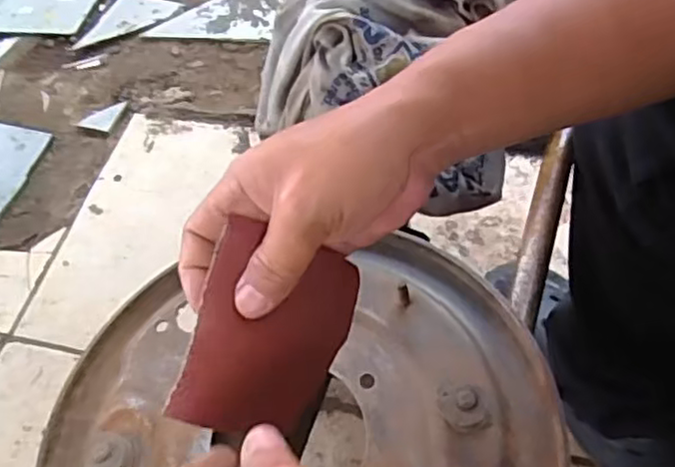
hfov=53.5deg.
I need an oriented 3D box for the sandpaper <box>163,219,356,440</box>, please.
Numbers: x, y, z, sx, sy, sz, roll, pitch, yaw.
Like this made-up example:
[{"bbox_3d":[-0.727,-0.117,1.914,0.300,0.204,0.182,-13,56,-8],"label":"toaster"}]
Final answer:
[{"bbox_3d":[-0.032,0.050,0.328,0.077,0.005,0.096,23,77,-28],"label":"sandpaper"}]

